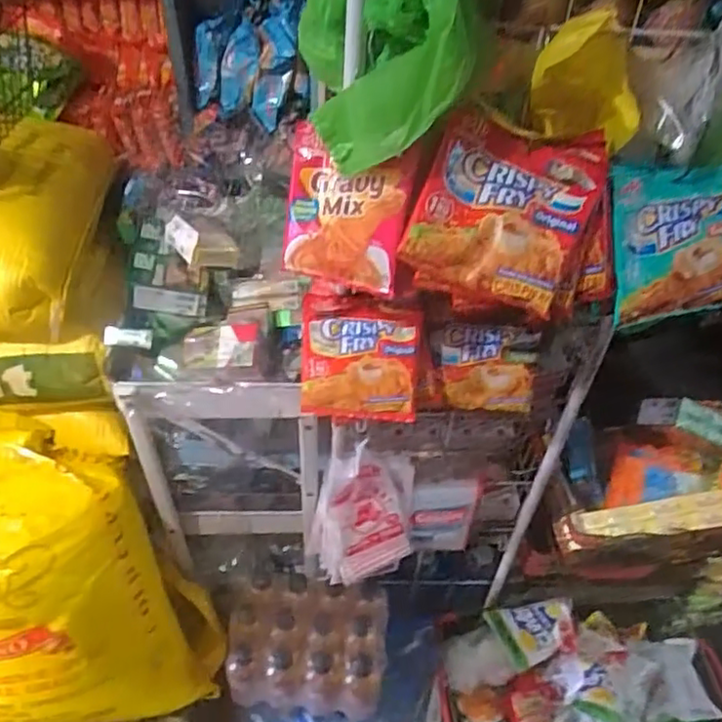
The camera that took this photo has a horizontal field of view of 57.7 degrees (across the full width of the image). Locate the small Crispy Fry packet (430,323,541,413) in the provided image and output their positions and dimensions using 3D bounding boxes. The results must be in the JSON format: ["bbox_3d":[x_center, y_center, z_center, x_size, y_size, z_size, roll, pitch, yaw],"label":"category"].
[{"bbox_3d":[0.130,0.009,0.704,0.111,0.098,0.022,1,16,-4],"label":"small Crispy Fry packet"}]

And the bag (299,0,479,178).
[{"bbox_3d":[0.022,-0.237,0.484,0.130,0.148,0.116,2,47,-2],"label":"bag"}]

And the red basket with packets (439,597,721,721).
[{"bbox_3d":[0.384,0.559,1.088,0.488,0.147,0.314,-3,47,-7],"label":"red basket with packets"}]

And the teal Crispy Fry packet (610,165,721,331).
[{"bbox_3d":[0.282,-0.105,0.578,0.132,0.134,0.014,-11,12,-10],"label":"teal Crispy Fry packet"}]

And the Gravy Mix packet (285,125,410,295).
[{"bbox_3d":[-0.017,-0.124,0.547,0.111,0.117,0.020,17,17,20],"label":"Gravy Mix packet"}]

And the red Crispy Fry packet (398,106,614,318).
[{"bbox_3d":[0.116,-0.125,0.528,0.130,0.019,0.144,22,85,-3],"label":"red Crispy Fry packet"}]

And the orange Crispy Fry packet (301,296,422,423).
[{"bbox_3d":[-0.002,0.003,0.660,0.117,0.117,0.025,4,12,3],"label":"orange Crispy Fry packet"}]

